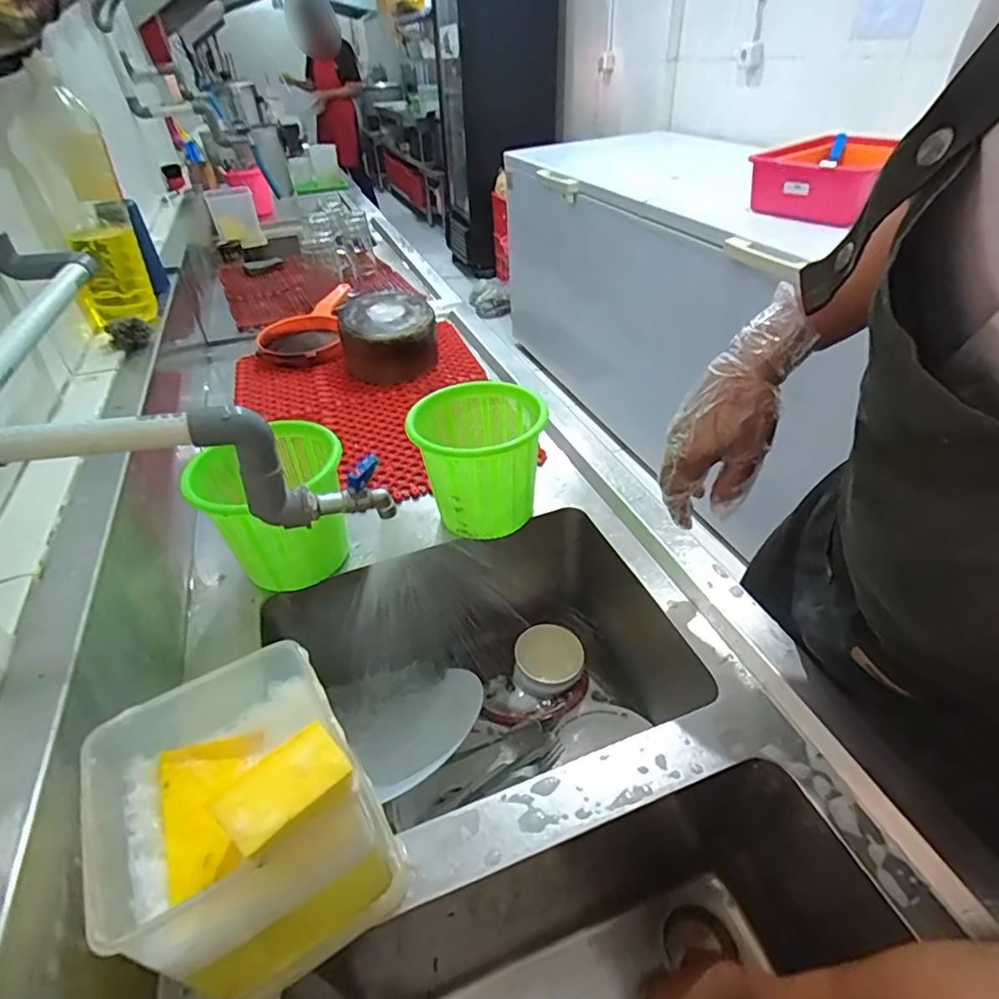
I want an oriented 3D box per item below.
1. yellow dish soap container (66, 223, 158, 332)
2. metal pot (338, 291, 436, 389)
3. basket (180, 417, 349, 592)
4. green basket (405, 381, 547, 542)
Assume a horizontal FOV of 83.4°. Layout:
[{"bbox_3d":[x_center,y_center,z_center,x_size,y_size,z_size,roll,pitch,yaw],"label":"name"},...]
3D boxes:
[{"bbox_3d":[-0.604,-0.342,0.872,0.107,0.136,0.051,-25,44,-25],"label":"yellow dish soap container"},{"bbox_3d":[-0.209,-0.304,1.072,0.169,0.127,0.164,-11,40,-9],"label":"metal pot"},{"bbox_3d":[-0.244,0.015,0.644,0.142,0.155,0.168,13,42,19],"label":"basket"},{"bbox_3d":[-0.025,-0.039,0.693,0.142,0.161,0.153,-11,40,-9],"label":"green basket"}]

